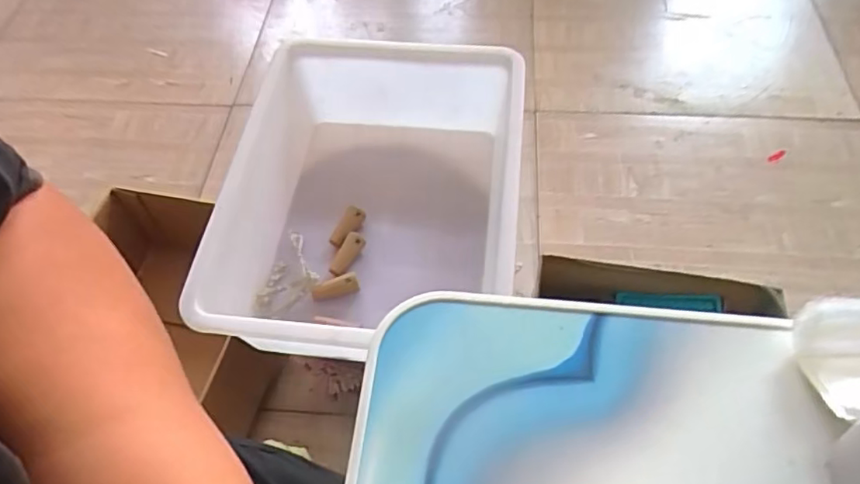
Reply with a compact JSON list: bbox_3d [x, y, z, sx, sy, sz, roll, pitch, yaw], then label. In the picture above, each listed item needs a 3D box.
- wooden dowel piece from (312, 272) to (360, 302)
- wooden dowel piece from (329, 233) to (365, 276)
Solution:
[{"bbox_3d":[-0.099,0.047,0.611,0.049,0.012,0.018,-16,56,-8],"label":"wooden dowel piece"},{"bbox_3d":[-0.090,0.014,0.636,0.019,0.013,0.053,25,74,19],"label":"wooden dowel piece"}]

